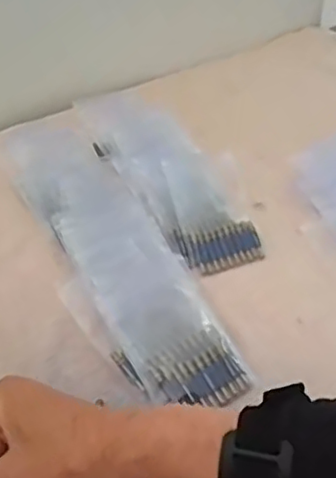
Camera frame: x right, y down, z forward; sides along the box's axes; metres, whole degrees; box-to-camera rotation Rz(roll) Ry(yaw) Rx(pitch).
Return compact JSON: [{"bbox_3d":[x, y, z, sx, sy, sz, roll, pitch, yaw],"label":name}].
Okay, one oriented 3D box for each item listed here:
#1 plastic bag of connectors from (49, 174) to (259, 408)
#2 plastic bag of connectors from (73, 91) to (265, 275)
[{"bbox_3d":[-0.025,0.032,0.528,0.079,0.019,0.246,-20,50,-20],"label":"plastic bag of connectors"},{"bbox_3d":[-0.015,-0.080,0.661,0.098,0.060,0.302,-18,42,-18],"label":"plastic bag of connectors"}]

